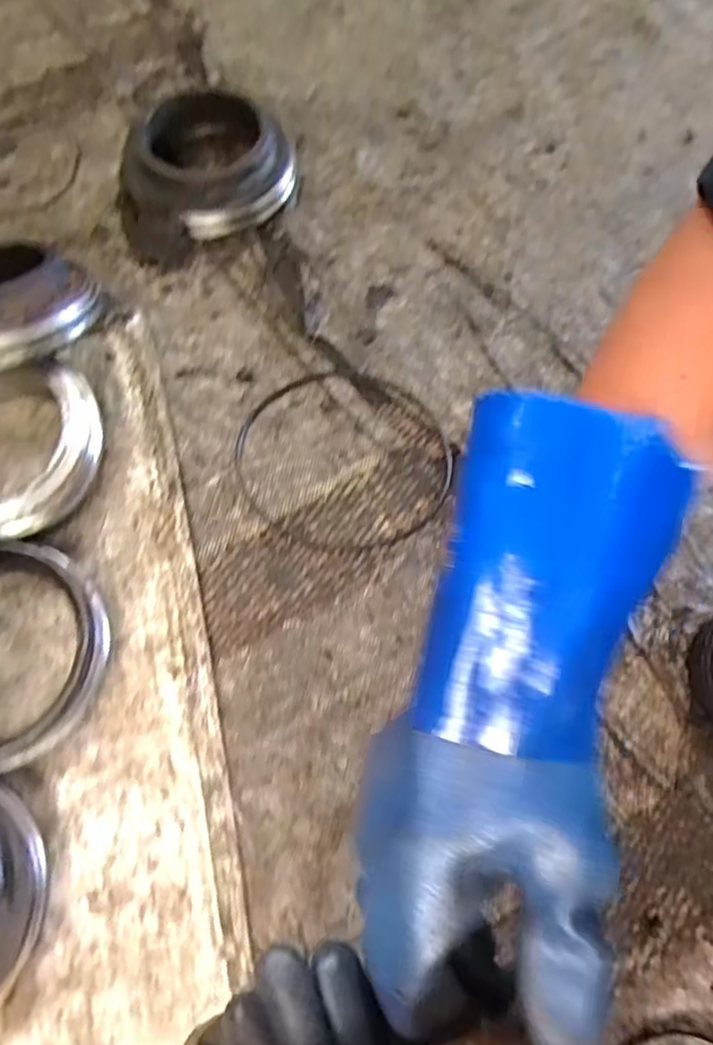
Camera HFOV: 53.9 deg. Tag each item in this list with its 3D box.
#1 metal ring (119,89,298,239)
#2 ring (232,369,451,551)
[{"bbox_3d":[-0.134,-0.328,0.644,0.150,0.052,0.132,-7,69,-4],"label":"metal ring"},{"bbox_3d":[-0.011,-0.052,0.570,0.172,0.004,0.160,0,68,-1],"label":"ring"}]

